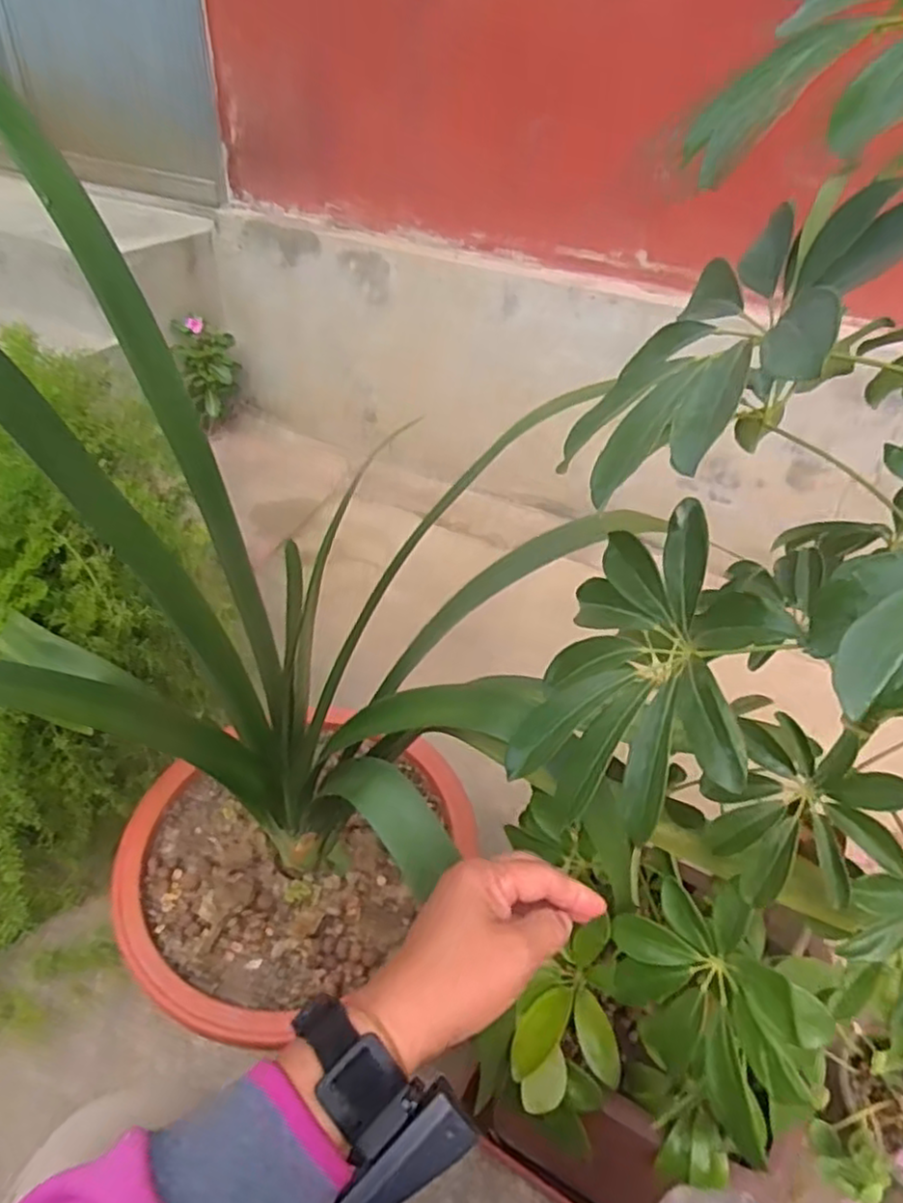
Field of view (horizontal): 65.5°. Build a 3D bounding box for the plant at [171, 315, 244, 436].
[{"bbox_3d":[-0.556,-0.520,1.614,0.082,0.248,0.161,29,46,27],"label":"plant"}]

